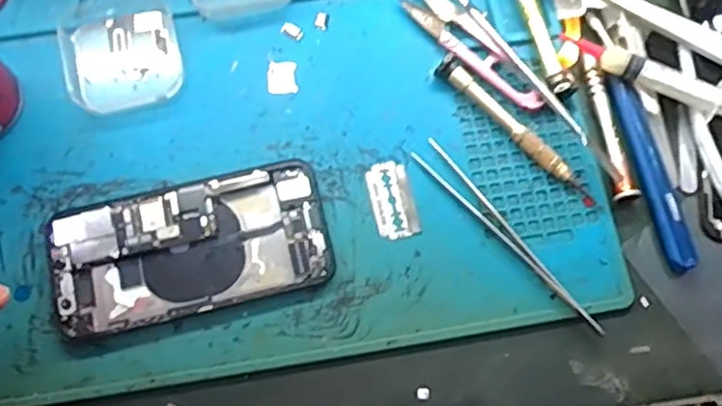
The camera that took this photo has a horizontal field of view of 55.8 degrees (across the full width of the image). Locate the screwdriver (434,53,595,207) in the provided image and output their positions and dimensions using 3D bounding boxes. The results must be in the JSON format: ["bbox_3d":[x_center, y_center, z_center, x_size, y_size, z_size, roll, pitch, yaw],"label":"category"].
[{"bbox_3d":[0.087,-0.042,0.373,0.110,0.014,0.016,43,77,10],"label":"screwdriver"}]

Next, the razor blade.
[{"bbox_3d":[0.017,-0.002,0.367,0.023,0.004,0.042,-13,74,-5],"label":"razor blade"}]

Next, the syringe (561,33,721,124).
[{"bbox_3d":[0.168,-0.068,0.379,0.114,0.015,0.020,30,75,7],"label":"syringe"}]

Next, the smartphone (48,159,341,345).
[{"bbox_3d":[-0.089,0.024,0.352,0.141,0.009,0.068,-14,74,-5],"label":"smartphone"}]

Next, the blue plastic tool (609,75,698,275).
[{"bbox_3d":[0.158,-0.017,0.373,0.016,0.010,0.111,-12,74,-5],"label":"blue plastic tool"}]

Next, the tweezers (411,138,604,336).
[{"bbox_3d":[0.078,0.017,0.361,0.016,0.008,0.133,-40,78,-12],"label":"tweezers"}]

